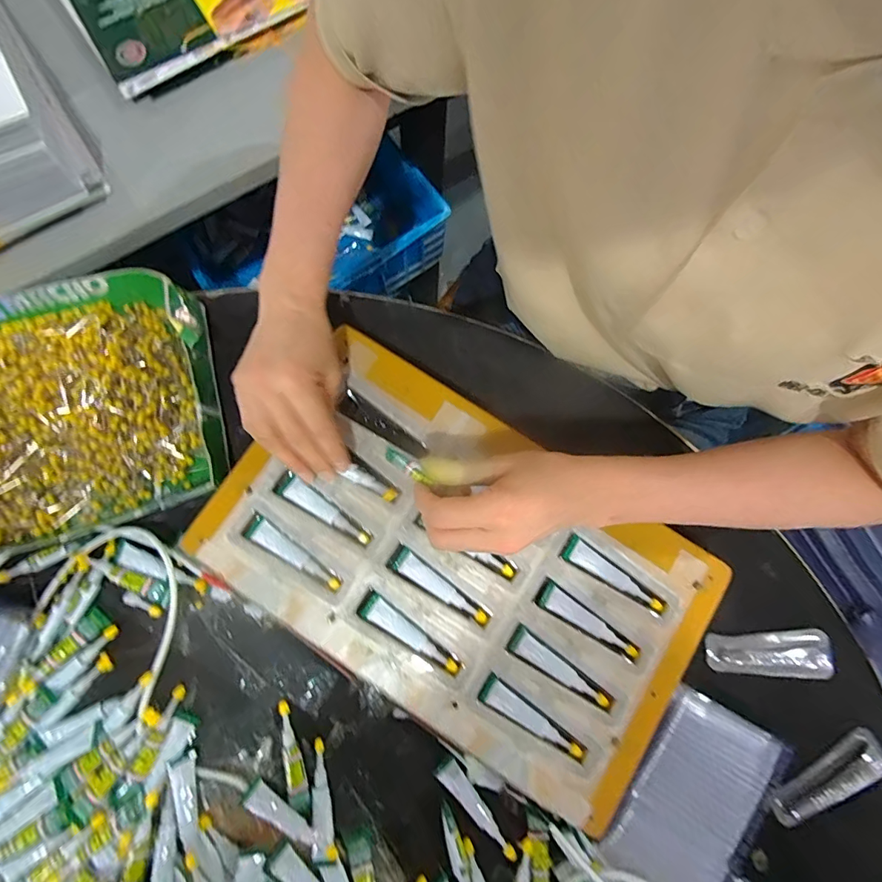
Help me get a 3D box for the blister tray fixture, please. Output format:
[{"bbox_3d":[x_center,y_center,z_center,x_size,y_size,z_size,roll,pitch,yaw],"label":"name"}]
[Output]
[{"bbox_3d":[0.012,0.094,0.357,0.371,0.014,0.226,33,81,6],"label":"blister tray fixture"}]

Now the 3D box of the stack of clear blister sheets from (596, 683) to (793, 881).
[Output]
[{"bbox_3d":[0.191,0.270,0.347,0.100,0.027,0.137,32,81,6],"label":"stack of clear blister sheets"}]

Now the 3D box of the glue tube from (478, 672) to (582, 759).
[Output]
[{"bbox_3d":[0.068,0.211,0.341,0.085,0.006,0.018,34,81,6],"label":"glue tube"}]

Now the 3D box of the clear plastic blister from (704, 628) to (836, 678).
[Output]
[{"bbox_3d":[0.275,0.178,0.376,0.100,0.011,0.034,0,79,0],"label":"clear plastic blister"}]

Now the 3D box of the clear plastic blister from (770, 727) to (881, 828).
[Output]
[{"bbox_3d":[0.312,0.270,0.359,0.101,0.018,0.025,-30,81,-6],"label":"clear plastic blister"}]

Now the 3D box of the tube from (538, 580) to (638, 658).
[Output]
[{"bbox_3d":[0.115,0.142,0.353,0.083,0.004,0.019,34,81,6],"label":"tube"}]

